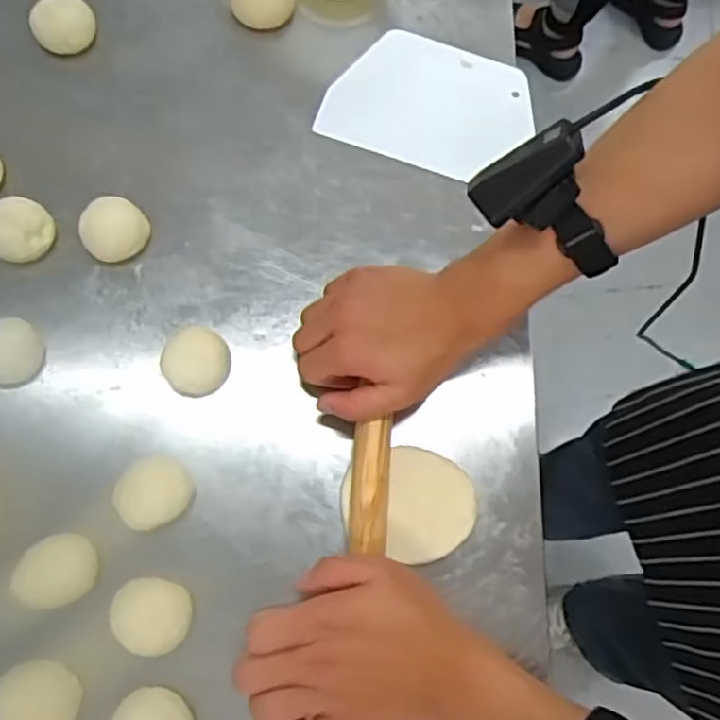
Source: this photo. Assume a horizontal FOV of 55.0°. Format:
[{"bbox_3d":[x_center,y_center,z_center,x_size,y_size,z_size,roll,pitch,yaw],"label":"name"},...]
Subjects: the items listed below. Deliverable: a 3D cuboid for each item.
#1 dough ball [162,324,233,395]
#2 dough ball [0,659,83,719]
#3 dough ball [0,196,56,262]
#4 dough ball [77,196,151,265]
[{"bbox_3d":[-0.121,0.002,0.515,0.047,0.026,0.048,0,76,-2],"label":"dough ball"},{"bbox_3d":[-0.210,0.220,0.446,0.049,0.018,0.050,0,76,-2],"label":"dough ball"},{"bbox_3d":[-0.256,-0.097,0.522,0.048,0.037,0.038,-43,82,-14],"label":"dough ball"},{"bbox_3d":[-0.193,-0.102,0.539,0.049,0.022,0.045,0,76,-2],"label":"dough ball"}]

